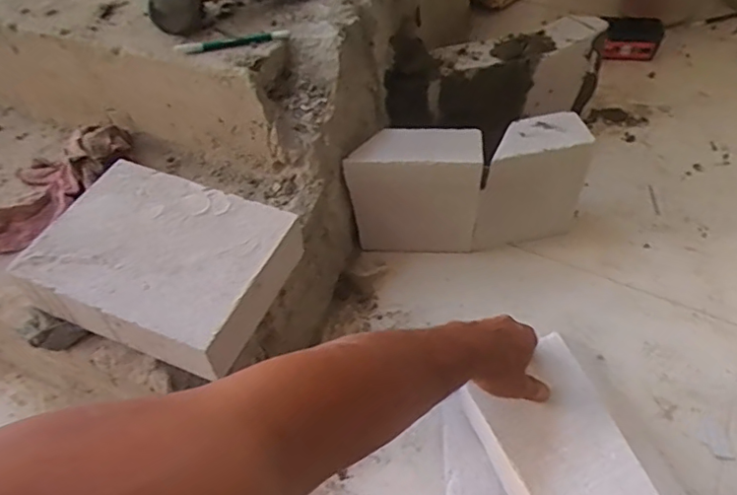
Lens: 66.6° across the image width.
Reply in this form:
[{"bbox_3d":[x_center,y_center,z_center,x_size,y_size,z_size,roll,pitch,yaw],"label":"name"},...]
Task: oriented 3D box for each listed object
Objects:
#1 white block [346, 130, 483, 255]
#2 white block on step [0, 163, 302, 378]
[{"bbox_3d":[0.071,-0.087,0.888,0.198,0.191,0.083,-1,51,4],"label":"white block"},{"bbox_3d":[-0.244,0.013,0.671,0.269,0.073,0.204,16,54,17],"label":"white block on step"}]

